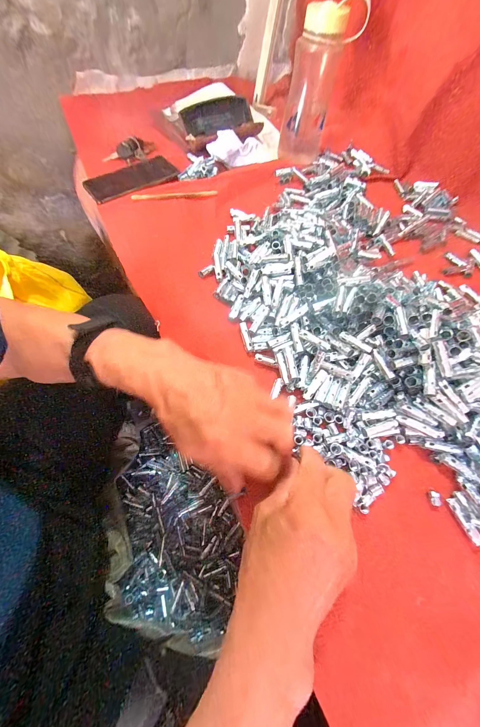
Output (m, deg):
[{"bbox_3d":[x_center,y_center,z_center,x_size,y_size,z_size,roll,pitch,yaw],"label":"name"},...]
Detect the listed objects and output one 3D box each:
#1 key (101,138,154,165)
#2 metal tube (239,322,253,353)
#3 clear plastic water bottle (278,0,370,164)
[{"bbox_3d":[-0.220,-0.426,0.483,0.034,0.027,0.102,37,69,14],"label":"key"},{"bbox_3d":[0.008,-0.034,0.312,0.010,0.005,0.040,-12,79,-7],"label":"metal tube"},{"bbox_3d":[0.140,-0.520,0.463,0.098,0.206,0.078,8,48,-6],"label":"clear plastic water bottle"}]

